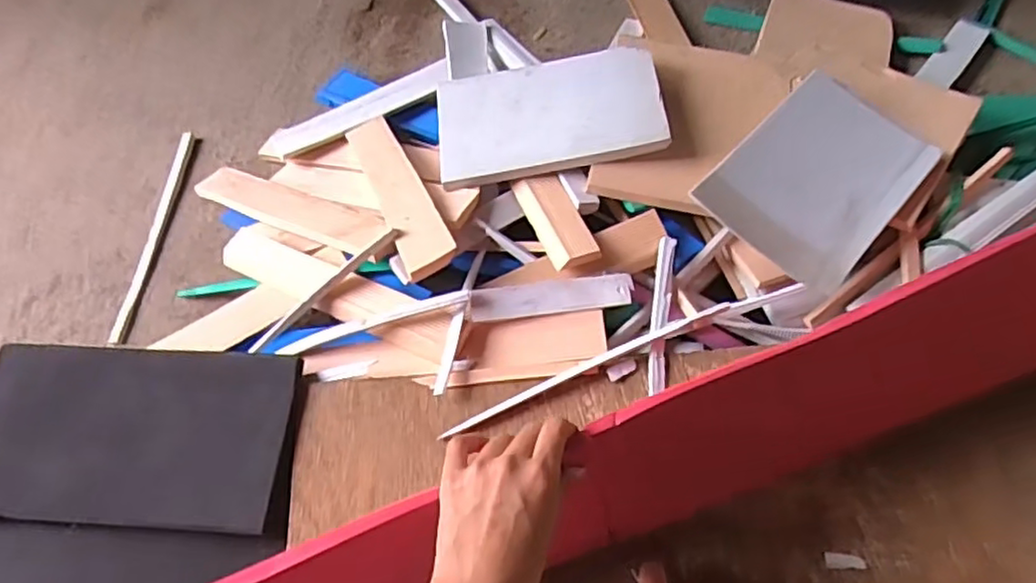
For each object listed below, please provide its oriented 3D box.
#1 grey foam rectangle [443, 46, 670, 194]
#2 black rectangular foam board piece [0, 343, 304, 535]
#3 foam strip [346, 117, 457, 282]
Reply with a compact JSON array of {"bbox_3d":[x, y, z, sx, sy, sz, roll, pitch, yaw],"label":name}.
[{"bbox_3d":[0.030,-0.182,0.697,0.224,0.015,0.136,-9,62,10],"label":"grey foam rectangle"},{"bbox_3d":[-0.333,0.120,0.578,0.273,0.027,0.146,2,60,5],"label":"black rectangular foam board piece"},{"bbox_3d":[-0.125,-0.109,0.703,0.050,0.017,0.271,-23,46,-9],"label":"foam strip"}]

